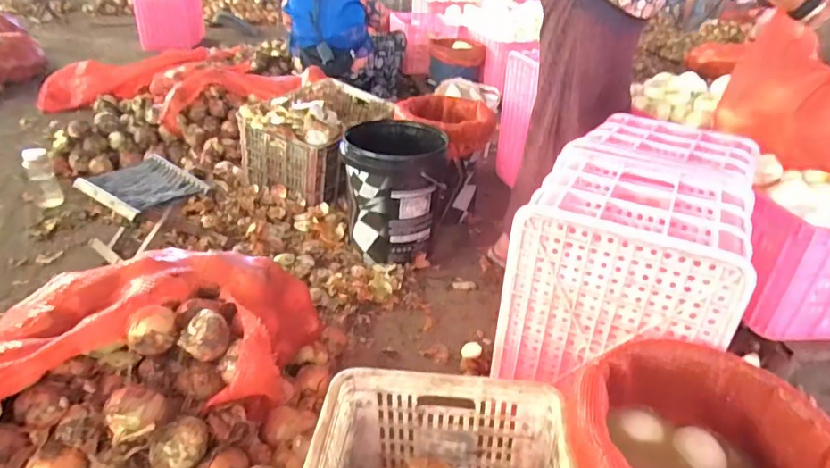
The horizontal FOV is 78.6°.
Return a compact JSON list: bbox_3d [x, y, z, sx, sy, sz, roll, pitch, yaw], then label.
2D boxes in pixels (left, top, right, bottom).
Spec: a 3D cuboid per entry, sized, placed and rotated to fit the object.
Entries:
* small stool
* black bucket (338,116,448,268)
[{"bbox_3d":[-0.783,-0.067,1.478,0.294,0.210,0.249,25,36,30],"label":"small stool"},{"bbox_3d":[-0.066,-0.135,1.527,0.290,0.344,0.261,4,31,-3],"label":"black bucket"}]

